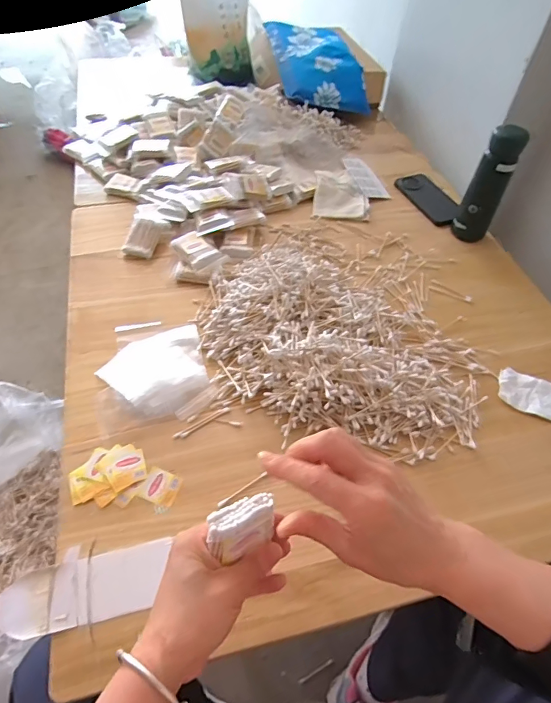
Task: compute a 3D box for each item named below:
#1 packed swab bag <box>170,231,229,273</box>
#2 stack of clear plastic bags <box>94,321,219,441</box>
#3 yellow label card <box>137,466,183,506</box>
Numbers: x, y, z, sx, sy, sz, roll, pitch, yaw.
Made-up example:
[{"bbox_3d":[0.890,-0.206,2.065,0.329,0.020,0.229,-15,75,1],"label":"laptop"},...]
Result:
[{"bbox_3d":[-0.131,-0.172,0.758,0.061,0.015,0.087,-35,73,-23],"label":"packed swab bag"},{"bbox_3d":[-0.180,0.021,0.631,0.155,0.025,0.177,-15,54,-14],"label":"stack of clear plastic bags"},{"bbox_3d":[-0.139,0.163,0.536,0.045,0.004,0.037,18,53,11],"label":"yellow label card"}]

